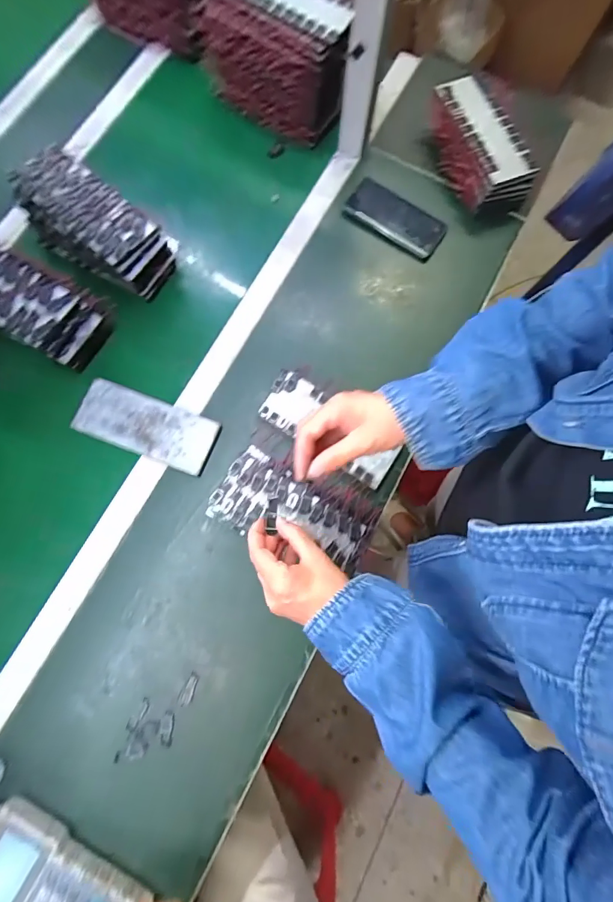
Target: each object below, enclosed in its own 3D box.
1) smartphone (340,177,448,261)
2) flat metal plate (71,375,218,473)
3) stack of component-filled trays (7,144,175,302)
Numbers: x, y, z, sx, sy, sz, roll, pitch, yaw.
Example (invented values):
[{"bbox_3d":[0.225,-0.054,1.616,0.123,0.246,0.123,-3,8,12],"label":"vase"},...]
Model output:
[{"bbox_3d":[0.146,-0.380,0.671,0.158,0.014,0.082,29,79,4],"label":"smartphone"},{"bbox_3d":[-0.228,-0.036,0.589,0.196,0.012,0.082,20,78,3],"label":"flat metal plate"},{"bbox_3d":[-0.306,-0.319,0.597,0.210,0.087,0.105,37,80,6],"label":"stack of component-filled trays"}]

